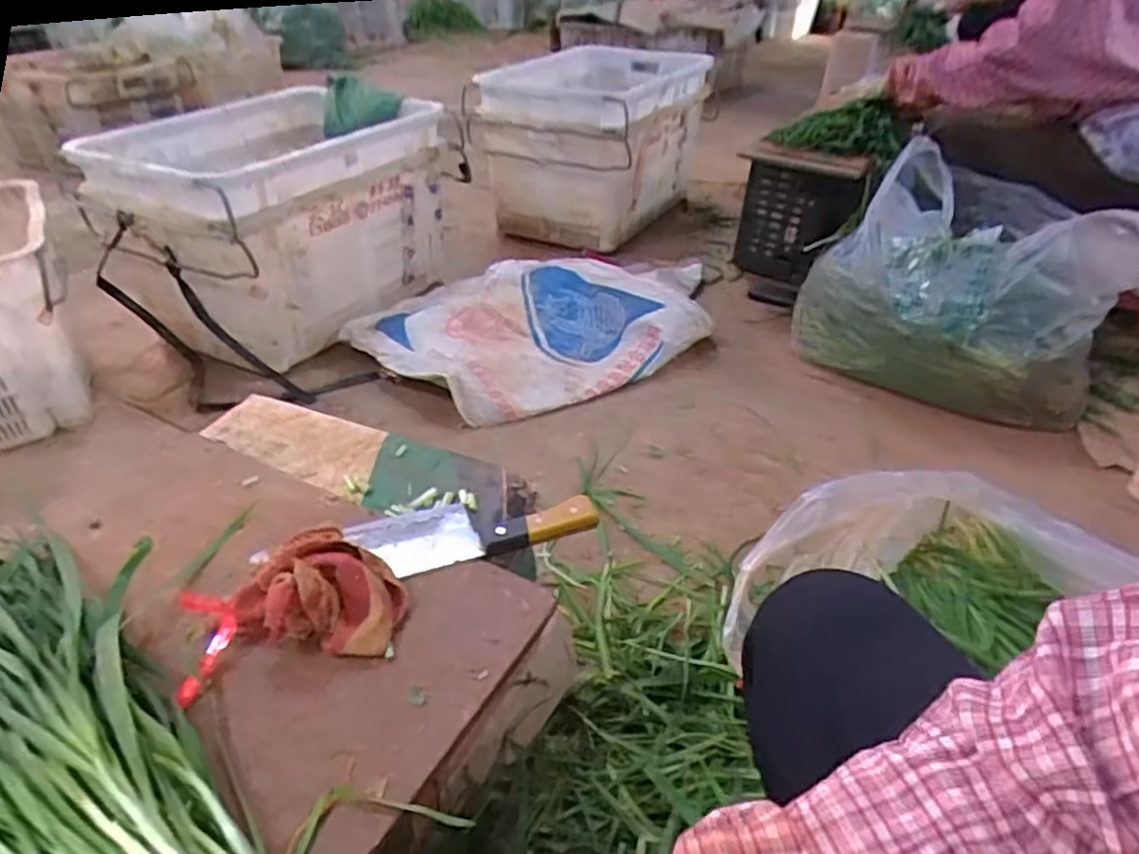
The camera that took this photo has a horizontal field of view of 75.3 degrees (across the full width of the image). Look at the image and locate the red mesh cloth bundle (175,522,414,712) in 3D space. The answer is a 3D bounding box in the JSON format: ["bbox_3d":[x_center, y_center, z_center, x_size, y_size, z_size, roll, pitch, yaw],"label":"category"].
[{"bbox_3d":[-0.194,0.118,0.515,0.150,0.053,0.097,-11,37,-16],"label":"red mesh cloth bundle"}]

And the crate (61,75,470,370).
[{"bbox_3d":[-0.613,-0.473,1.631,0.465,0.387,0.660,19,40,24],"label":"crate"}]

